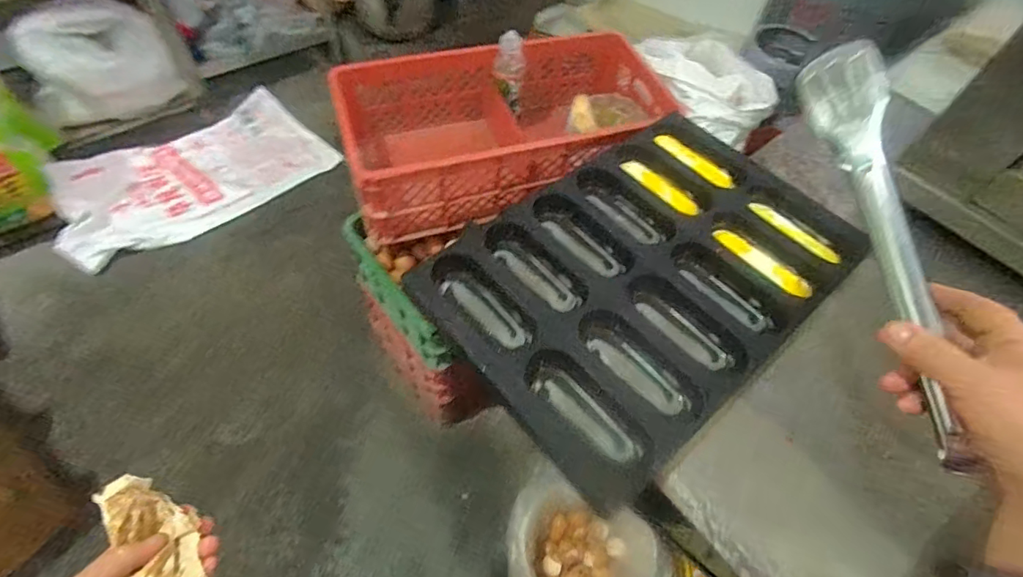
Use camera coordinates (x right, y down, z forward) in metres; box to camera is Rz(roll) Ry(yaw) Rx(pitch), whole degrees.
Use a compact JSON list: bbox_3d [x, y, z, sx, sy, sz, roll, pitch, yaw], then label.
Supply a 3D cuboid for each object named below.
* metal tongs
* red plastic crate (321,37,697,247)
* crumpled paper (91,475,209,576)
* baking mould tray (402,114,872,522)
[{"bbox_3d":[0.248,-0.042,0.333,0.029,0.038,0.257,-8,78,-9],"label":"metal tongs"},{"bbox_3d":[-0.016,-0.330,1.095,0.656,0.215,0.355,-18,60,-15],"label":"red plastic crate"},{"bbox_3d":[-0.254,0.196,0.365,0.050,0.037,0.125,-27,83,-20],"label":"crumpled paper"},{"bbox_3d":[0.205,-0.030,0.760,0.611,0.049,0.414,-36,66,-24],"label":"baking mould tray"}]

